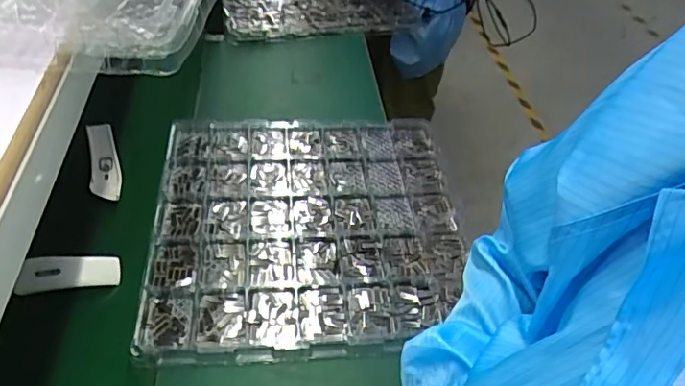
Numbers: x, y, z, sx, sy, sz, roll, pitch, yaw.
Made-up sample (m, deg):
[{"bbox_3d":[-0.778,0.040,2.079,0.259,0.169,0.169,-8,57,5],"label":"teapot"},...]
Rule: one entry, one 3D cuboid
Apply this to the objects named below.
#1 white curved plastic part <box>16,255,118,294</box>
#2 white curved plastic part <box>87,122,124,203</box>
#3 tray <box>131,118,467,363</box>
[{"bbox_3d":[-0.397,0.115,0.788,0.133,0.012,0.049,-2,86,-25],"label":"white curved plastic part"},{"bbox_3d":[-0.429,-0.046,0.970,0.050,0.052,0.169,-11,61,-16],"label":"white curved plastic part"},{"bbox_3d":[-0.053,0.046,0.906,0.497,0.031,0.495,-1,45,-7],"label":"tray"}]

